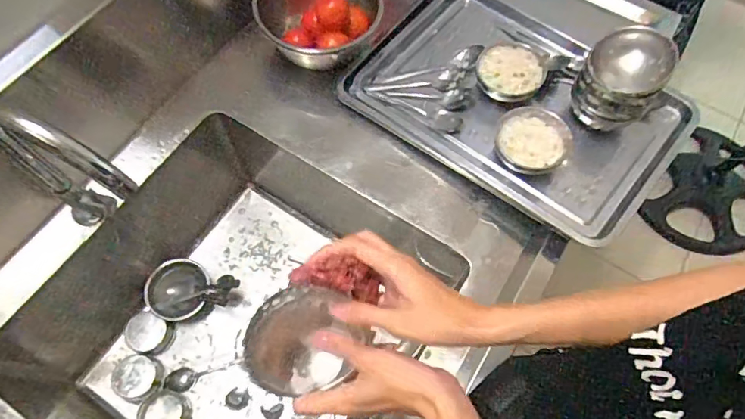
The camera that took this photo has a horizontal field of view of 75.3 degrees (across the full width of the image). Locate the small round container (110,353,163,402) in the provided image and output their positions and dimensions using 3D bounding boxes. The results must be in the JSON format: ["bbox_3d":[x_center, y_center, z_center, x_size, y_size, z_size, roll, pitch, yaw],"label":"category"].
[{"bbox_3d":[-0.422,0.298,0.860,0.068,0.036,0.072,1,65,-2],"label":"small round container"}]

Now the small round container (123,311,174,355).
[{"bbox_3d":[-0.417,0.234,0.904,0.079,0.054,0.066,16,66,5],"label":"small round container"}]

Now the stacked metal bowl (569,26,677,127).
[{"bbox_3d":[0.364,-0.188,0.725,0.105,0.118,0.111,1,65,-2],"label":"stacked metal bowl"}]

